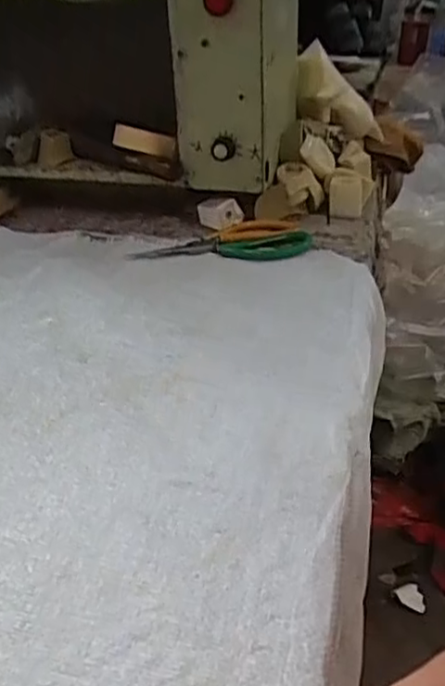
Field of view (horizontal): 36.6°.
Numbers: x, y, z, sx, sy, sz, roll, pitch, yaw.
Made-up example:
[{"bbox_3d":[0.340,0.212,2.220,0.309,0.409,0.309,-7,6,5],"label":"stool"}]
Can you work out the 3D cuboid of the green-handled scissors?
[{"bbox_3d":[0.000,-0.107,0.722,0.187,0.008,0.080,-10,32,-15],"label":"green-handled scissors"}]

